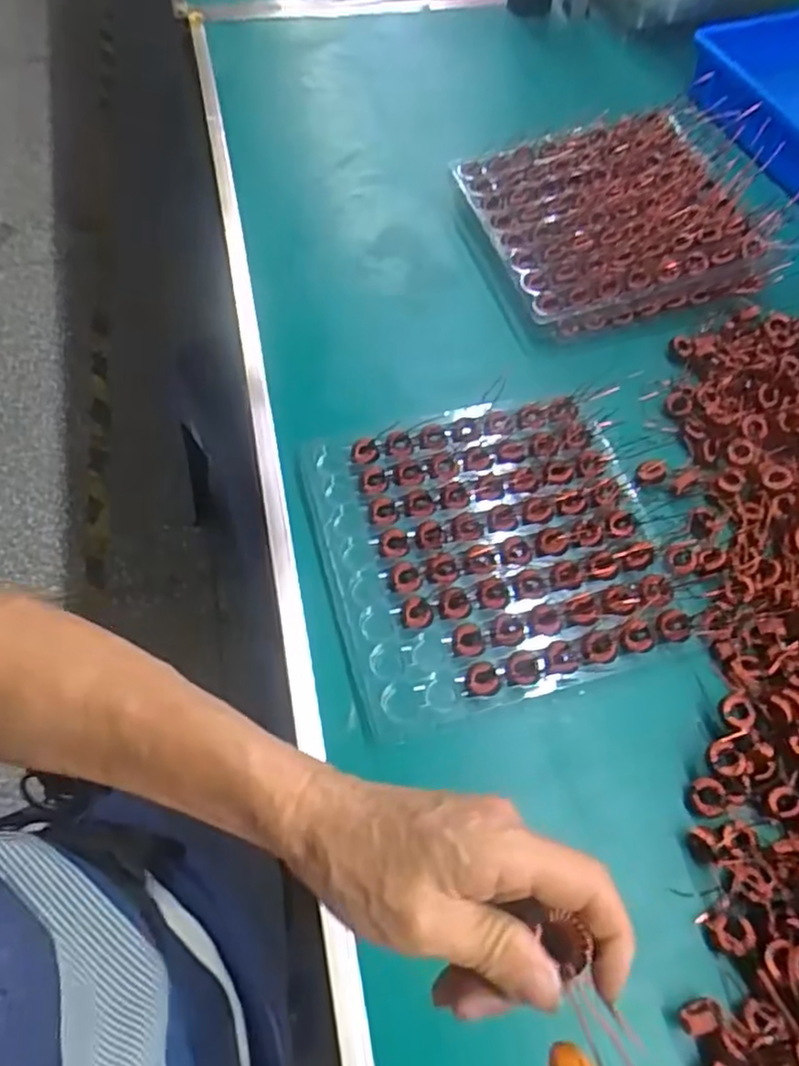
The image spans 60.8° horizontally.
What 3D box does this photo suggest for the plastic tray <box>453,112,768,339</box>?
[{"bbox_3d":[0.243,-0.385,0.813,0.280,0.039,0.296,-14,62,-9],"label":"plastic tray"}]

